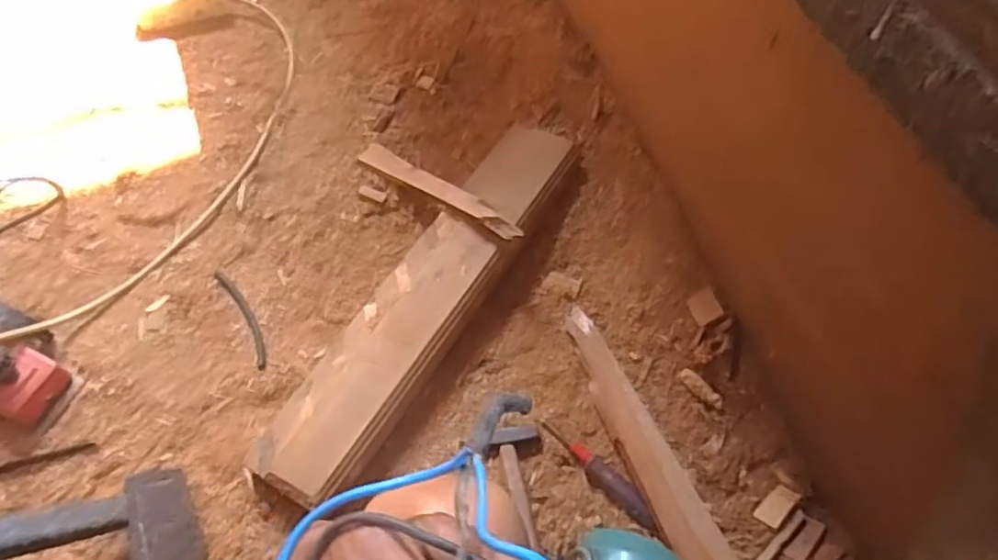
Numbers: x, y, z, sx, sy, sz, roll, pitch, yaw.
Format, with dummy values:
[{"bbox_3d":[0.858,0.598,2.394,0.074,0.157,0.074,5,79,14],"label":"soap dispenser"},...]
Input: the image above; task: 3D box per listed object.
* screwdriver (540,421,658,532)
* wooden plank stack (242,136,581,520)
[{"bbox_3d":[0.116,0.219,0.777,0.165,0.023,0.026,40,65,21],"label":"screwdriver"},{"bbox_3d":[-0.081,0.012,0.869,0.126,0.063,0.596,27,61,15],"label":"wooden plank stack"}]

